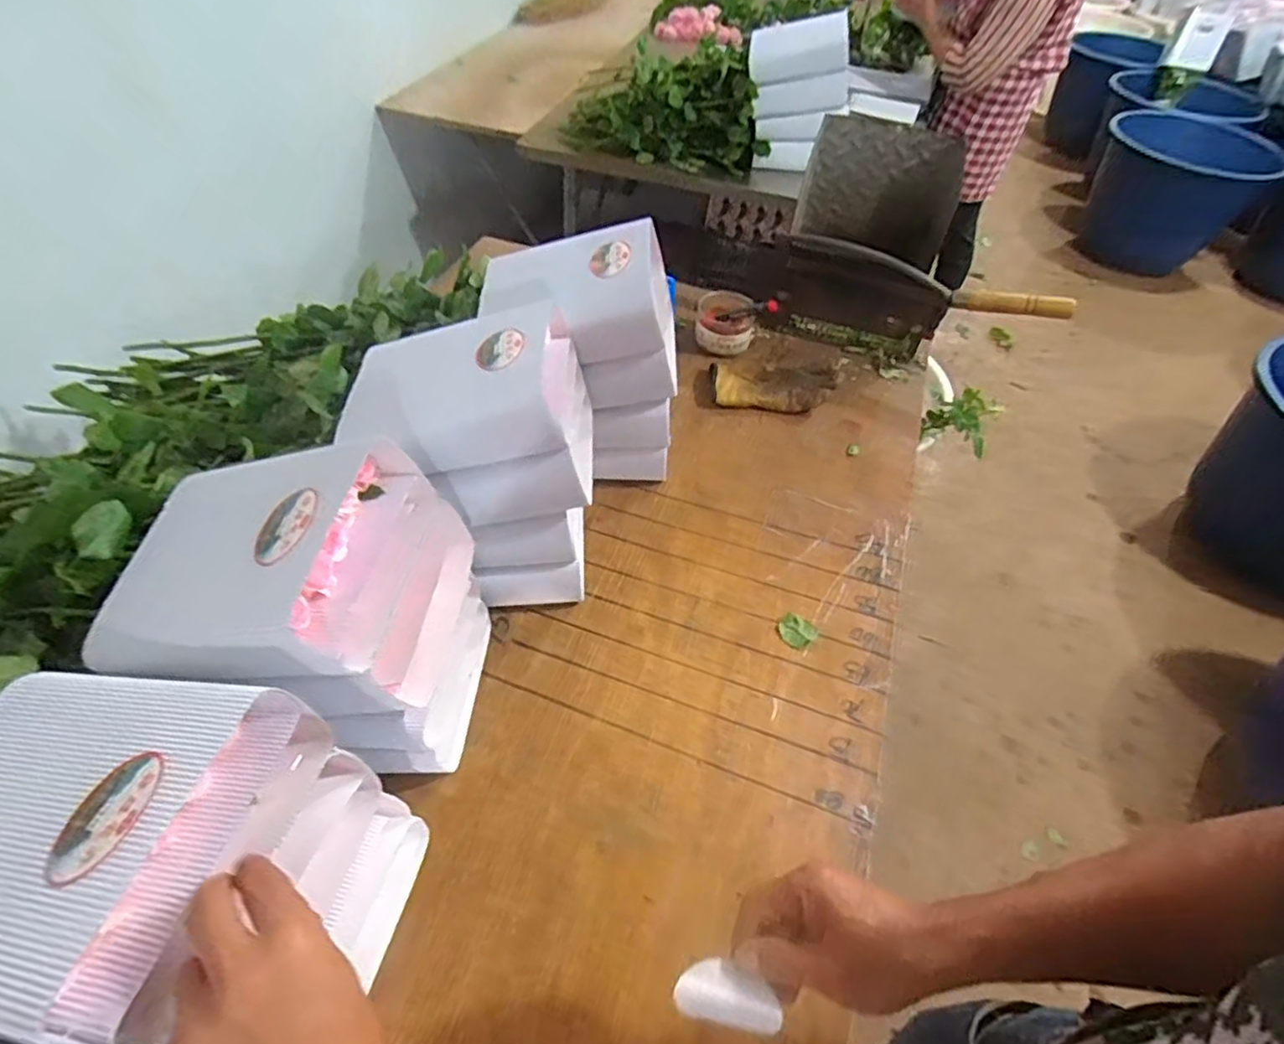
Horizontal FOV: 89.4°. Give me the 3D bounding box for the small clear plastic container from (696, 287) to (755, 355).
[{"bbox_3d":[0.144,-0.350,1.138,0.099,0.050,0.104,3,50,-2],"label":"small clear plastic container"}]

